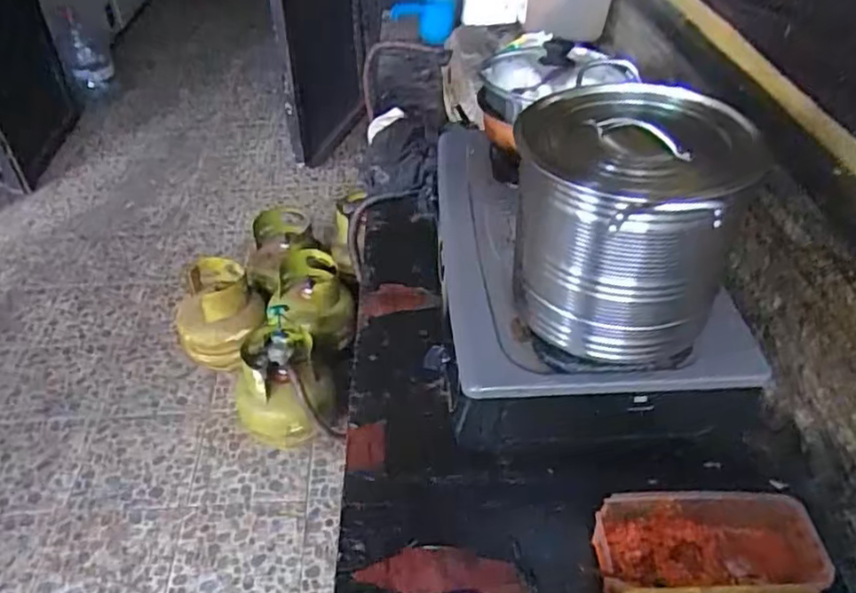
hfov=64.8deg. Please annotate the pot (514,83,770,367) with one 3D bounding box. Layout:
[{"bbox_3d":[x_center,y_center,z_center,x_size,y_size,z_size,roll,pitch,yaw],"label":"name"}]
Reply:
[{"bbox_3d":[0.240,-0.087,0.857,0.257,0.268,0.247,-1,40,1],"label":"pot"}]

